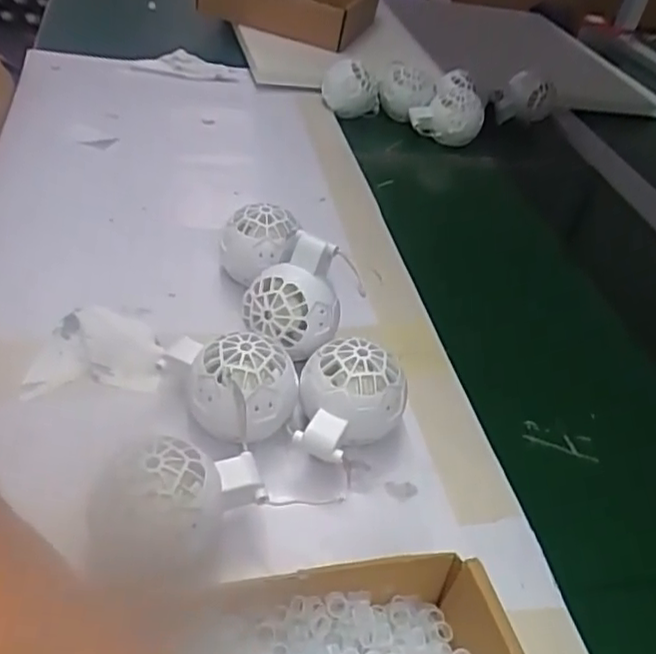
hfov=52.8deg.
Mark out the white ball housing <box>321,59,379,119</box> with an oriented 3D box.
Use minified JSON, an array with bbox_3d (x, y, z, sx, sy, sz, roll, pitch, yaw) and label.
[{"bbox_3d":[0.025,-0.276,0.770,0.066,0.066,0.065,10,40,-5],"label":"white ball housing"}]

